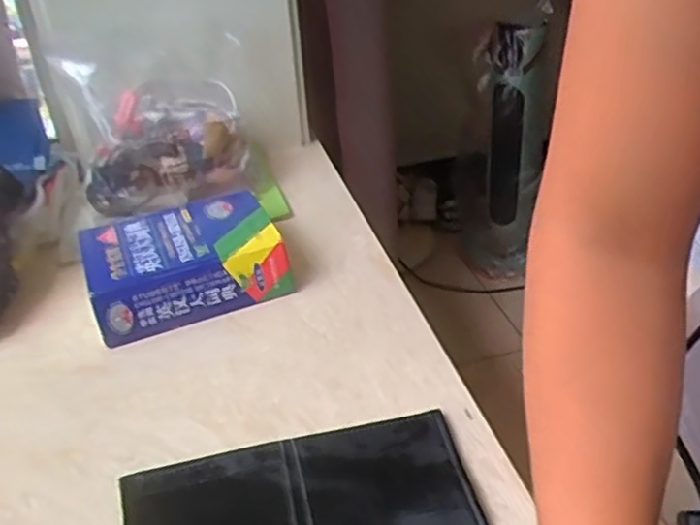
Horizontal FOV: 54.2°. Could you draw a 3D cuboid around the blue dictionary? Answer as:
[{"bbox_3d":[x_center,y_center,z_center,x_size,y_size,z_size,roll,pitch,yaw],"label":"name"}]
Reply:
[{"bbox_3d":[-0.187,-0.005,0.778,0.208,0.073,0.155,-16,35,-16],"label":"blue dictionary"}]

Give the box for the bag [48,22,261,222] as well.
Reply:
[{"bbox_3d":[-0.256,-0.199,0.941,0.246,0.181,0.156,-14,35,-13],"label":"bag"}]

